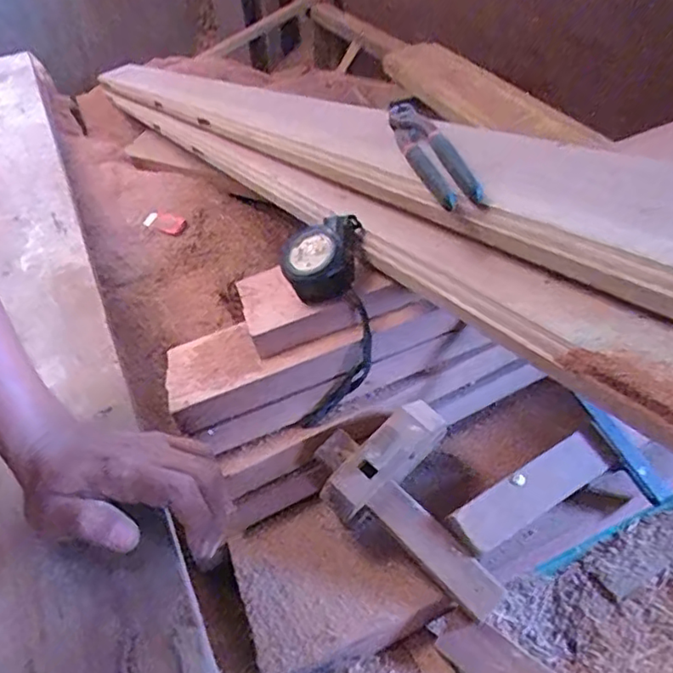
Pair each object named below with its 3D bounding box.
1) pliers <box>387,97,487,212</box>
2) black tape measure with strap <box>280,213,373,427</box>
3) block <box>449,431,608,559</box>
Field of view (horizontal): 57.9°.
[{"bbox_3d":[0.070,-0.150,0.478,0.028,0.026,0.217,-8,40,-2],"label":"pliers"},{"bbox_3d":[-0.004,-0.014,0.485,0.066,0.165,0.044,-7,1,-1],"label":"black tape measure with strap"},{"bbox_3d":[0.135,0.106,0.423,0.121,0.016,0.034,-24,43,-20],"label":"block"}]

